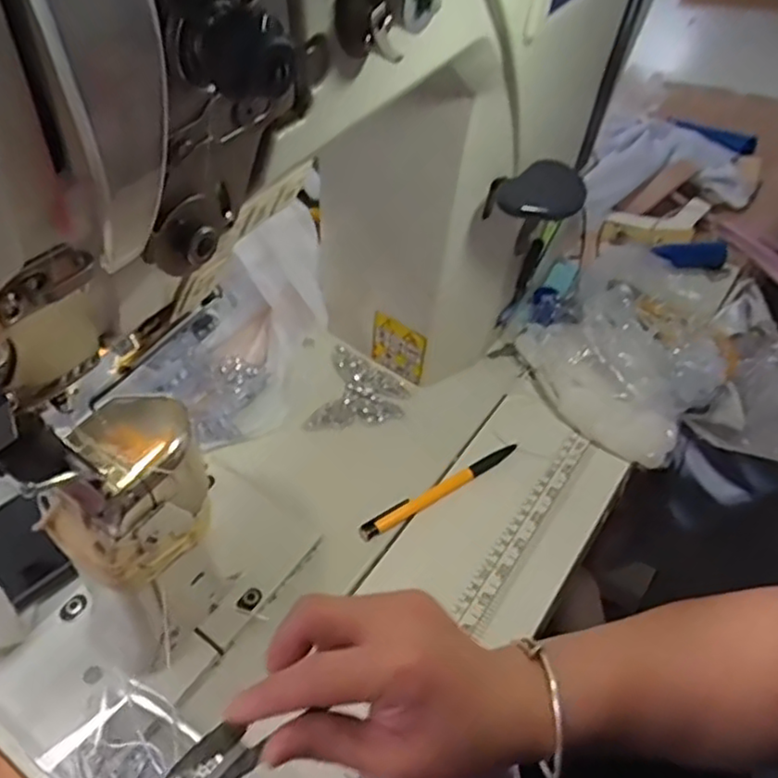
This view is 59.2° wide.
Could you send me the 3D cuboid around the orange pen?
[{"bbox_3d":[0.040,0.075,0.516,0.142,0.010,0.013,-27,52,-22],"label":"orange pen"}]

